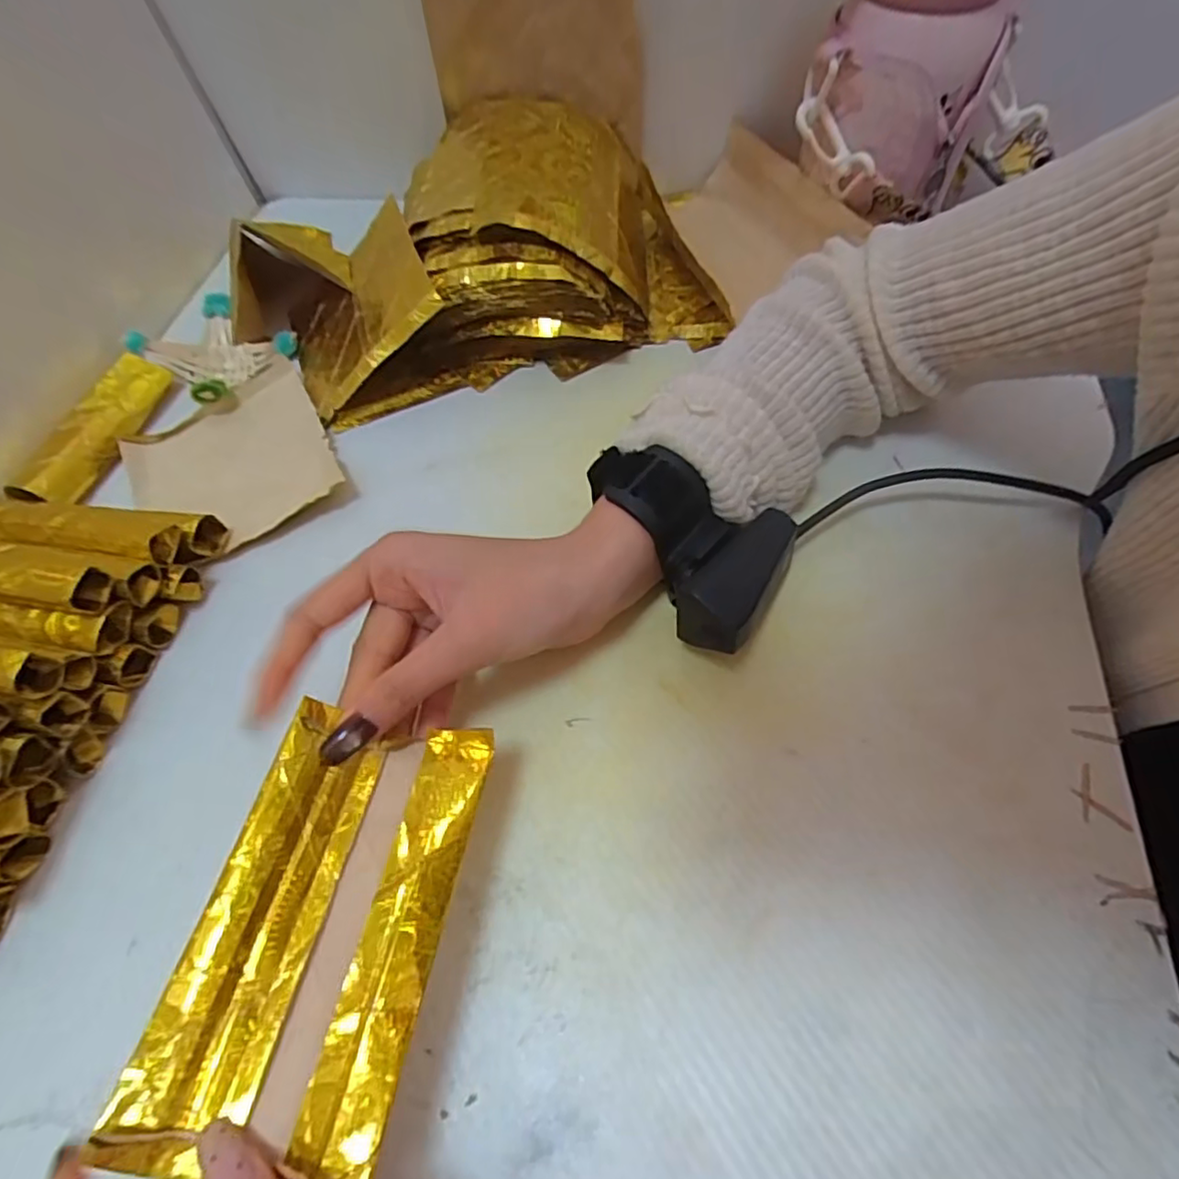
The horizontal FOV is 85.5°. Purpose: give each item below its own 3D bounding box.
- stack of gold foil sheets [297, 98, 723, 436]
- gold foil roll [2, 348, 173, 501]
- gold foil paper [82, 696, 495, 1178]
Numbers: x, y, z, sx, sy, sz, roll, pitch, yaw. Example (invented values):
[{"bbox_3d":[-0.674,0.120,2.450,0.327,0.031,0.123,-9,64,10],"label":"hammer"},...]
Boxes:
[{"bbox_3d":[-0.067,-0.233,0.423,0.259,0.078,0.195,-14,59,-4],"label":"stack of gold foil sheets"},{"bbox_3d":[-0.298,-0.096,0.390,0.029,0.025,0.120,8,60,9],"label":"gold foil roll"},{"bbox_3d":[-0.082,0.103,0.202,0.068,0.024,0.127,8,60,9],"label":"gold foil paper"}]

